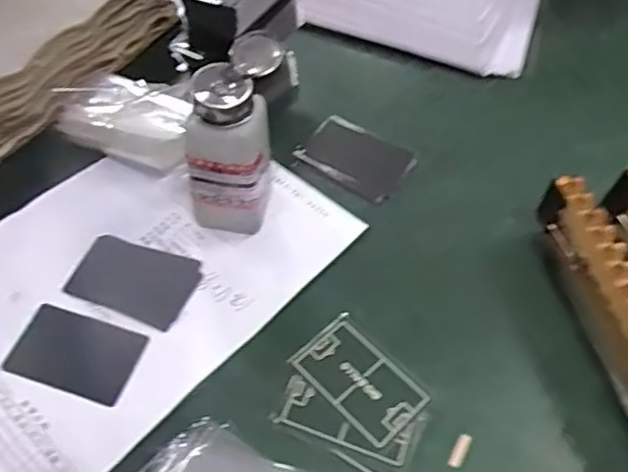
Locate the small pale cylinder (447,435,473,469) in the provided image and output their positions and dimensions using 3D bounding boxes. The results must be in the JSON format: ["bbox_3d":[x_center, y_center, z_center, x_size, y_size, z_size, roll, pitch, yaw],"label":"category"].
[{"bbox_3d":[0.092,0.135,0.400,0.008,0.004,0.024,26,58,19],"label":"small pale cylinder"}]

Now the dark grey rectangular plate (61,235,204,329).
[{"bbox_3d":[-0.131,0.032,0.467,0.086,0.005,0.058,18,56,9],"label":"dark grey rectangular plate"}]

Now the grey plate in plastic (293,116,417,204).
[{"bbox_3d":[0.035,-0.068,0.546,0.092,0.011,0.058,30,59,18],"label":"grey plate in plastic"}]

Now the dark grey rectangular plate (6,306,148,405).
[{"bbox_3d":[-0.161,0.079,0.431,0.082,0.005,0.053,15,55,9],"label":"dark grey rectangular plate"}]

